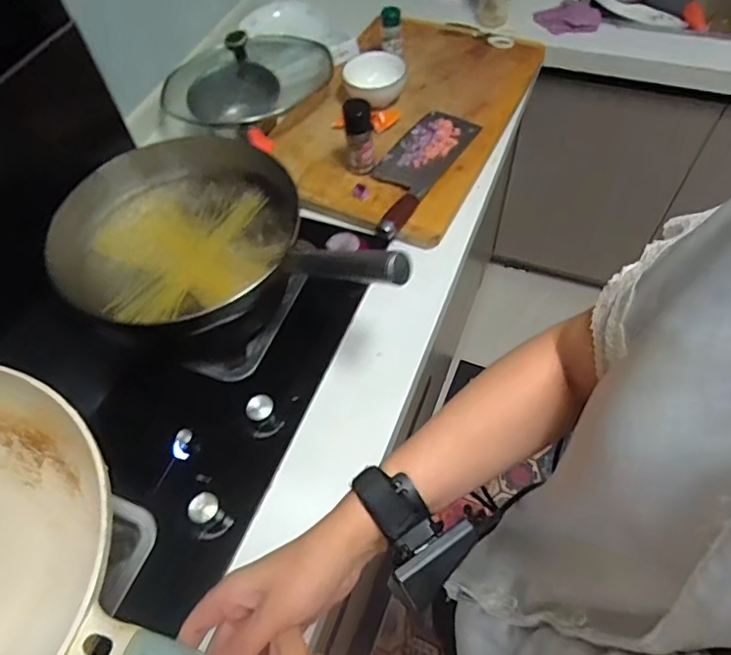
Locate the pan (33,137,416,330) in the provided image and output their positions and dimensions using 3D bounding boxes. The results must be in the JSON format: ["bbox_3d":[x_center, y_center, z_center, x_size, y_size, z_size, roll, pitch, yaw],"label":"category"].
[{"bbox_3d":[-0.158,-0.124,0.705,0.450,0.103,0.257,9,57,10],"label":"pan"}]

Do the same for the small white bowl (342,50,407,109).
[{"bbox_3d":[0.016,-0.431,0.947,0.108,0.060,0.085,0,56,4],"label":"small white bowl"}]

